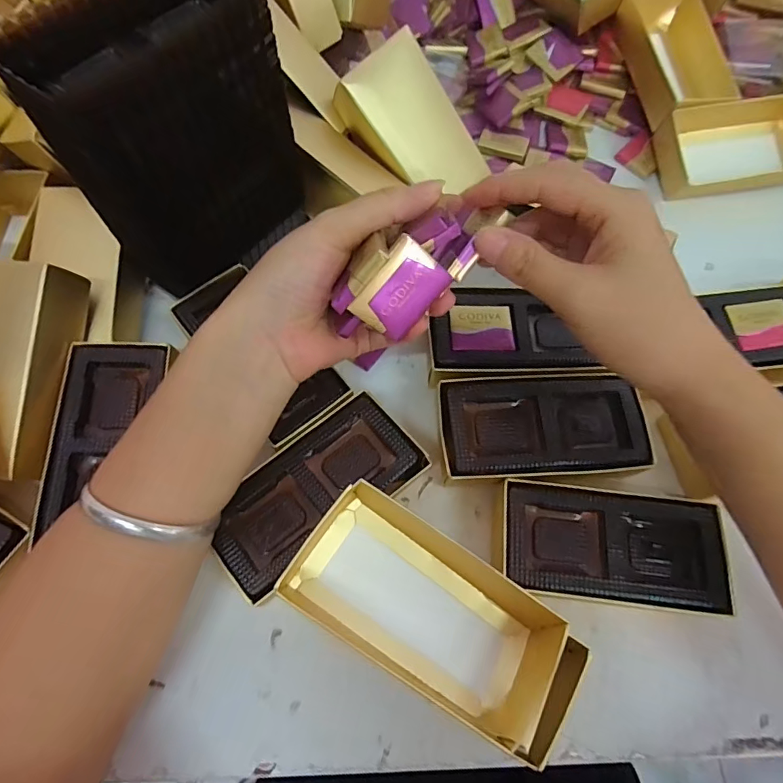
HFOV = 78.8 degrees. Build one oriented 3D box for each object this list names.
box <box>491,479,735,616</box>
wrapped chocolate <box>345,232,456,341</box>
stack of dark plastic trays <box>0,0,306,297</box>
[{"bbox_3d":[0.112,0.083,0.258,0.117,0.031,0.056,7,67,1],"label":"box"},{"bbox_3d":[0.004,-0.043,0.207,0.039,0.032,0.004,-48,40,13],"label":"wrapped chocolate"},{"bbox_3d":[-0.110,-0.135,0.253,0.077,0.126,0.120,40,72,14],"label":"stack of dark plastic trays"}]

